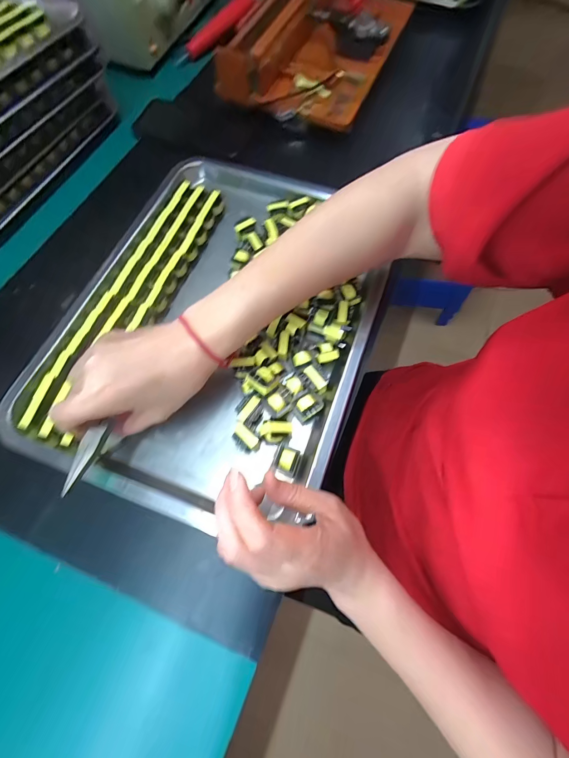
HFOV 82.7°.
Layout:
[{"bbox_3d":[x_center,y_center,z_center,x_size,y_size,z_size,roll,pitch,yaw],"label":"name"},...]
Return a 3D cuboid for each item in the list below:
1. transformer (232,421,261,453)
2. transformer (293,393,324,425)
[{"bbox_3d":[-0.035,0.056,0.291,0.027,0.020,0.017,40,73,13],"label":"transformer"},{"bbox_3d":[0.021,0.028,0.302,0.021,0.019,0.024,41,74,14],"label":"transformer"}]

